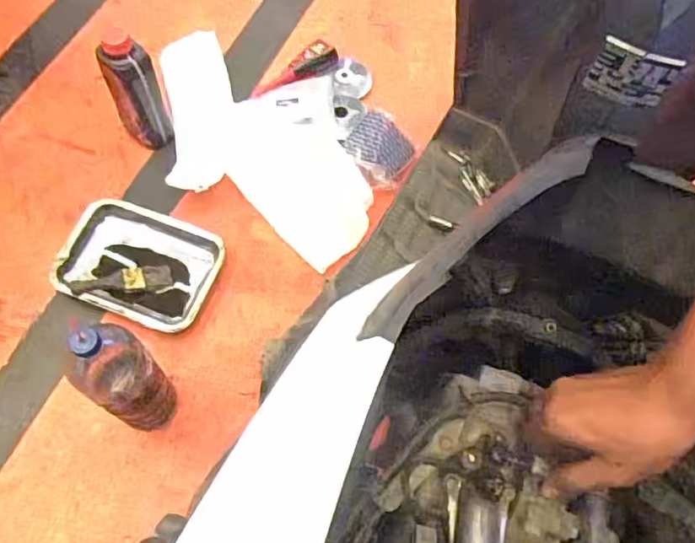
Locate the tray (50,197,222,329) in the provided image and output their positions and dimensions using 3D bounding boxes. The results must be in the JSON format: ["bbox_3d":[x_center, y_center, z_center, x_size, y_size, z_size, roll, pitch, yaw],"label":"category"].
[{"bbox_3d":[-0.358,-0.011,0.984,0.262,0.043,0.192,20,65,5],"label":"tray"}]

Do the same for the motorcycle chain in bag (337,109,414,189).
[{"bbox_3d":[0.058,-0.231,1.084,0.139,0.045,0.108,46,107,8],"label":"motorcycle chain in bag"}]

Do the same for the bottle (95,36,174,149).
[{"bbox_3d":[-0.376,-0.311,1.026,0.083,0.231,0.086,-22,69,-14],"label":"bottle"}]

